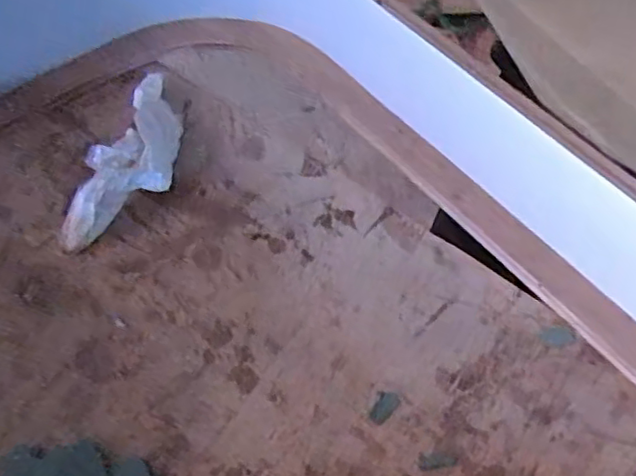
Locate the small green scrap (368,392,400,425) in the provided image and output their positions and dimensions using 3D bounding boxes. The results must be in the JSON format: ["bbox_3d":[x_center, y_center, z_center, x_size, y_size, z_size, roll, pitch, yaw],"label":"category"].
[{"bbox_3d":[0.041,0.105,0.405,0.012,0.004,0.022,34,66,20],"label":"small green scrap"}]

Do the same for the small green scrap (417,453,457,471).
[{"bbox_3d":[0.071,0.131,0.385,0.023,0.004,0.009,-6,59,-1],"label":"small green scrap"}]

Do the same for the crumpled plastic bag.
[{"bbox_3d":[-0.136,-0.067,0.487,0.054,0.045,0.165,11,60,9],"label":"crumpled plastic bag"}]

